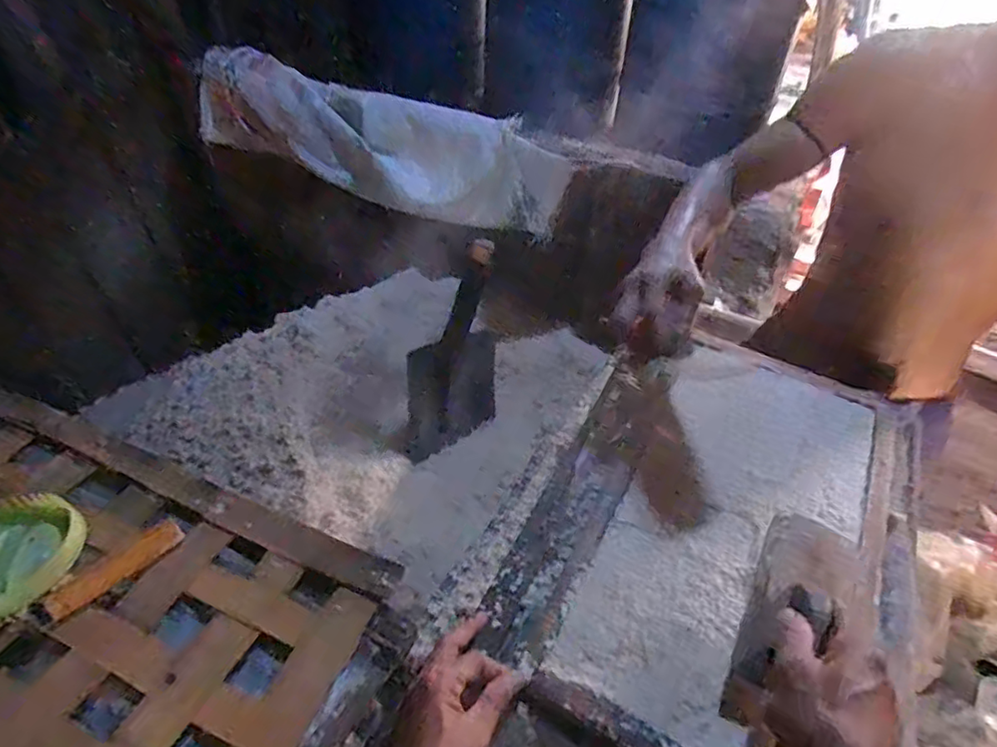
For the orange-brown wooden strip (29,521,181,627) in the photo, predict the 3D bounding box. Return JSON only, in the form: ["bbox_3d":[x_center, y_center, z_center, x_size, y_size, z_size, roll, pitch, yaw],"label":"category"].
[{"bbox_3d":[-0.320,0.163,0.503,0.024,0.011,0.111,34,51,30],"label":"orange-brown wooden strip"}]

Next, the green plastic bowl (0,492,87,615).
[{"bbox_3d":[-0.406,0.153,0.502,0.111,0.035,0.100,-32,52,-31],"label":"green plastic bowl"}]

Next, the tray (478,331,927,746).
[{"bbox_3d":[0.227,0.146,0.608,0.352,0.059,0.482,22,46,20],"label":"tray"}]

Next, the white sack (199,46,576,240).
[{"bbox_3d":[-0.281,-0.531,1.418,0.934,0.236,0.142,20,46,19],"label":"white sack"}]

